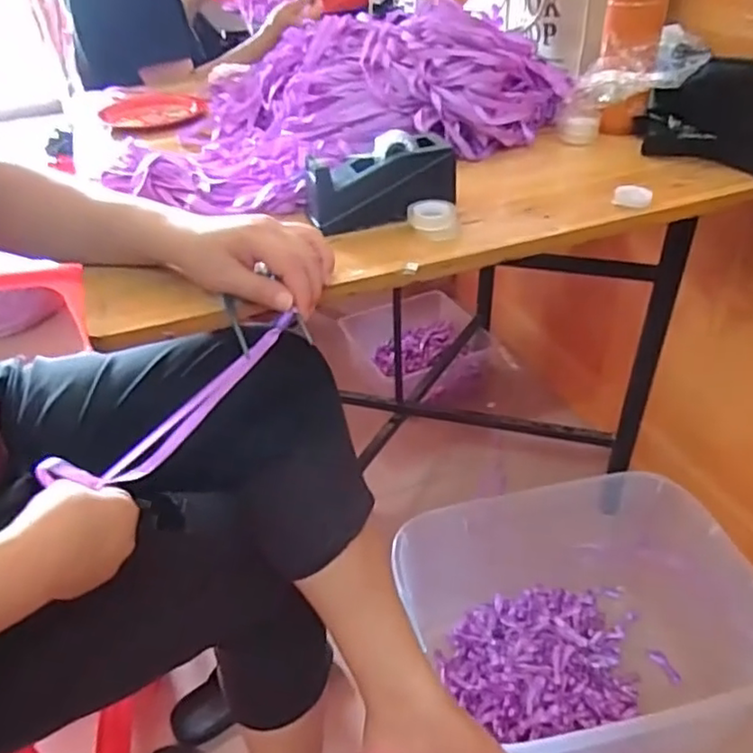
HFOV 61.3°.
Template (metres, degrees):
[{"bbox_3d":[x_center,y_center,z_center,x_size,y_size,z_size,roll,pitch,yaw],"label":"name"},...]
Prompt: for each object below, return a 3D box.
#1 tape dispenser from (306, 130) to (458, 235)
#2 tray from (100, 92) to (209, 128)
[{"bbox_3d":[0.008,-0.191,0.638,0.151,0.072,0.062,-10,39,-7],"label":"tape dispenser"},{"bbox_3d":[-0.352,-0.422,1.006,0.158,0.023,0.116,-15,40,-14],"label":"tray"}]

